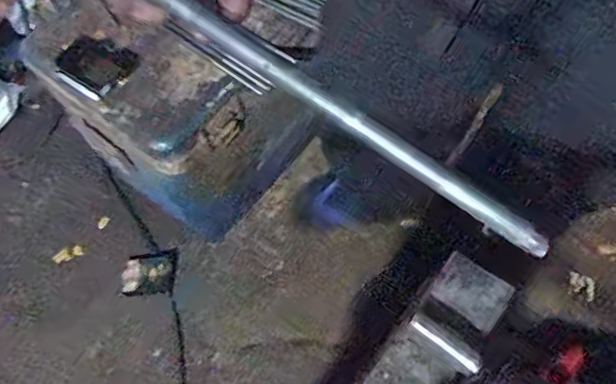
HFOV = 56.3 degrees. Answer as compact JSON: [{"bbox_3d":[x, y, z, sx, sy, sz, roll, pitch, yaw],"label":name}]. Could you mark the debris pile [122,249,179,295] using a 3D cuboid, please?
[{"bbox_3d":[-0.285,0.144,1.035,0.091,0.031,0.080,-9,67,-3],"label":"debris pile"}]

